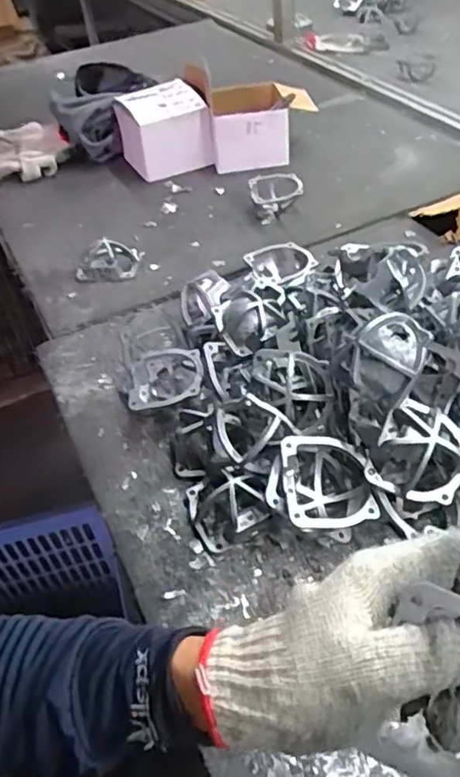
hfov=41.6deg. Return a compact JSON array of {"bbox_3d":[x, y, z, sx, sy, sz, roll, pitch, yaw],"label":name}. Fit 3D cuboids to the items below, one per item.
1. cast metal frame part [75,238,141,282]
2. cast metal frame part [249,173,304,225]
[{"bbox_3d":[-0.173,-0.182,0.849,0.092,0.034,0.070,-12,44,-6],"label":"cast metal frame part"},{"bbox_3d":[0.071,-0.292,0.931,0.079,0.058,0.058,-13,44,-7],"label":"cast metal frame part"}]

